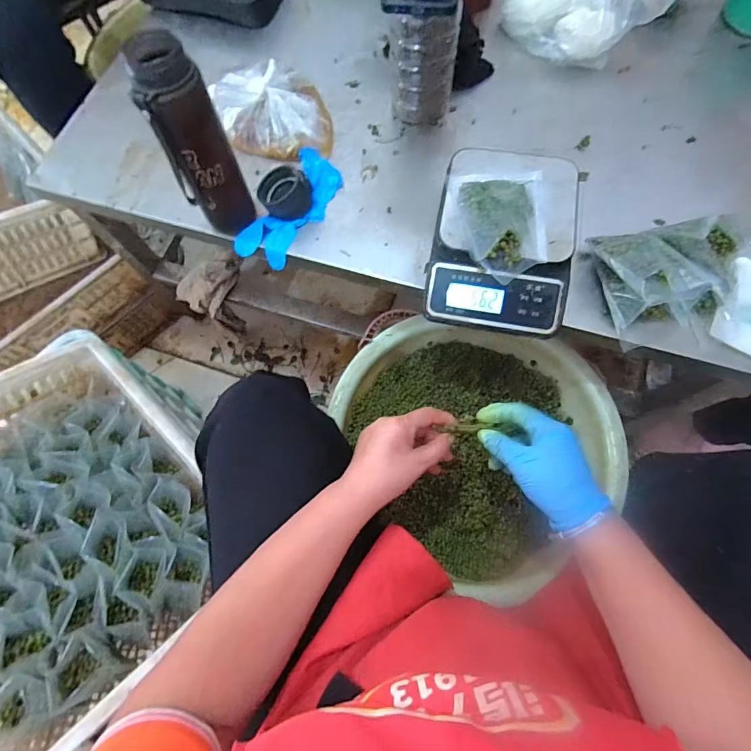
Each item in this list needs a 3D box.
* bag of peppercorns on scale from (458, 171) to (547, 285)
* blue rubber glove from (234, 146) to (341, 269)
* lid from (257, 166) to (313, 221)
[{"bbox_3d":[0.136,-0.165,0.441,0.088,0.033,0.124,3,71,4],"label":"bag of peppercorns on scale"},{"bbox_3d":[-0.105,-0.213,0.541,0.072,0.028,0.168,29,75,12],"label":"blue rubber glove"},{"bbox_3d":[-0.115,-0.229,0.520,0.062,0.044,0.049,24,74,10],"label":"lid"}]

